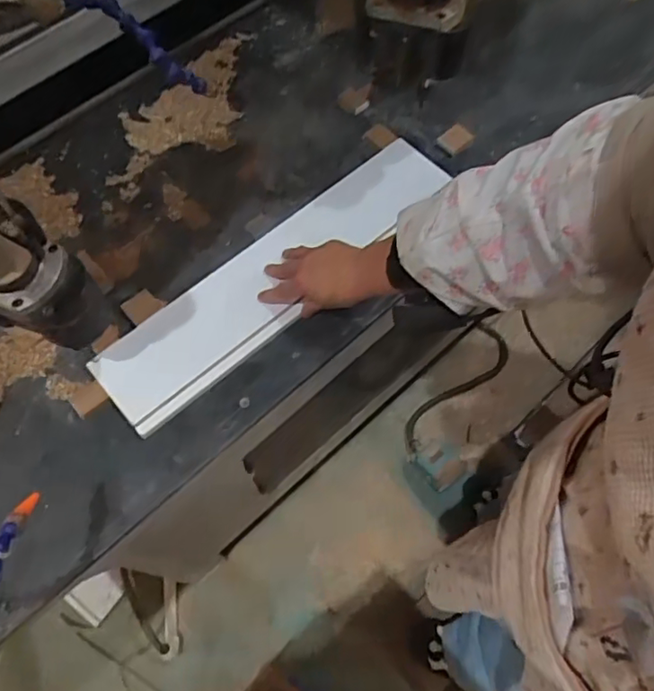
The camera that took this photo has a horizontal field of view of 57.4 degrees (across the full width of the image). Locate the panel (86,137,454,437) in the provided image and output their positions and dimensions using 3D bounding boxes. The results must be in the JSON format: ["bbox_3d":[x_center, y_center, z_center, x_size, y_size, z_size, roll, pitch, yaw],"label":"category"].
[{"bbox_3d":[-0.054,-0.095,0.764,0.521,0.024,0.123,-40,67,-16],"label":"panel"}]

